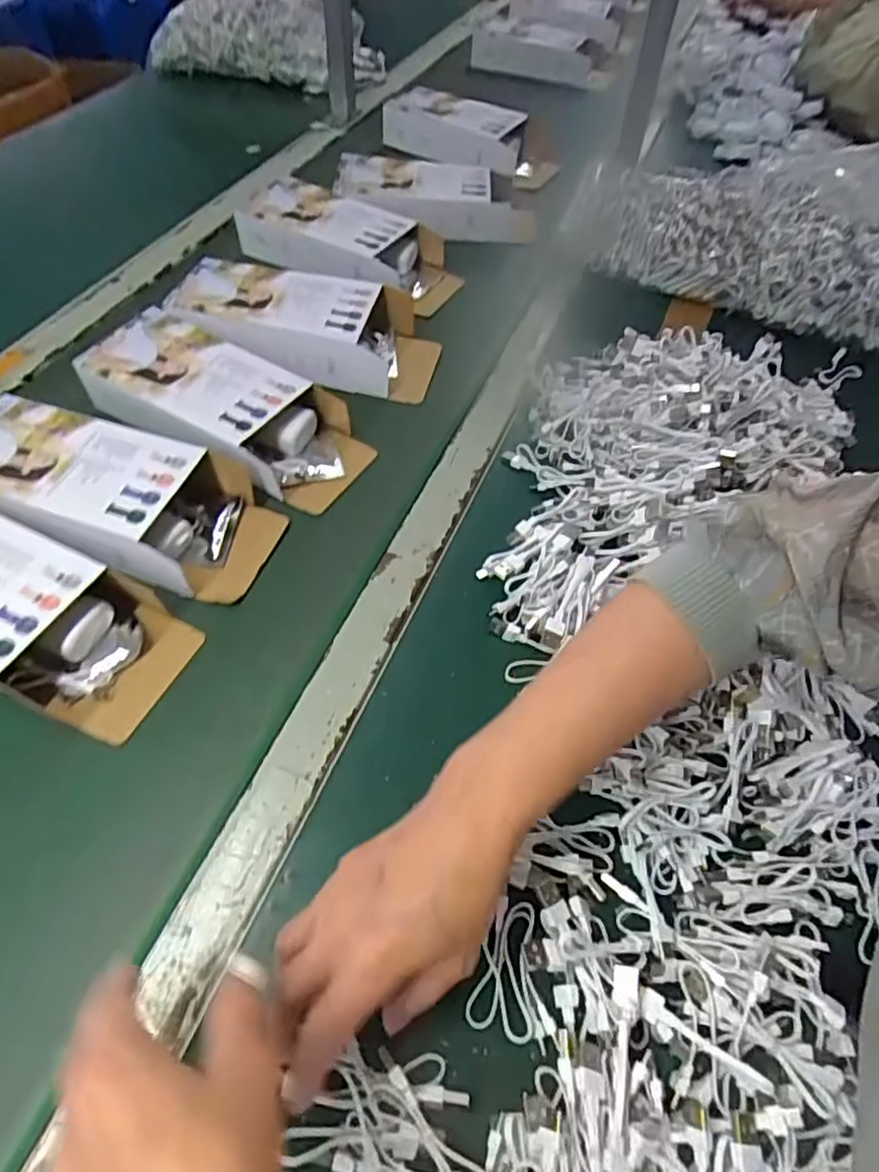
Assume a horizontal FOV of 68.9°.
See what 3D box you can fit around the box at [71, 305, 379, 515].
[{"bbox_3d":[-0.194,-0.160,0.566,0.242,0.058,0.111,26,56,8],"label":"box"}]

